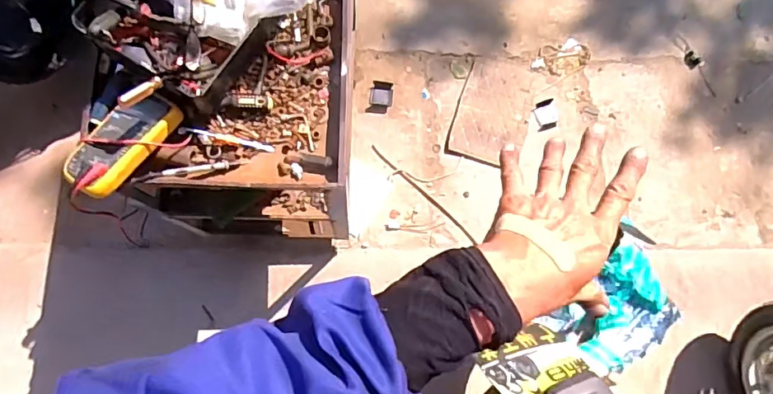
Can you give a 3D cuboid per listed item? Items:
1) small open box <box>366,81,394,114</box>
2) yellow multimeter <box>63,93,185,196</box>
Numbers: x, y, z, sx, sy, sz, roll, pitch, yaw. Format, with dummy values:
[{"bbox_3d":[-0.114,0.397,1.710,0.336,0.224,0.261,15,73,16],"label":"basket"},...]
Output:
[{"bbox_3d":[-0.018,-0.305,1.560,0.072,0.014,0.105,11,76,0],"label":"small open box"},{"bbox_3d":[-0.381,-0.086,0.744,0.088,0.051,0.182,30,68,7],"label":"yellow multimeter"}]

